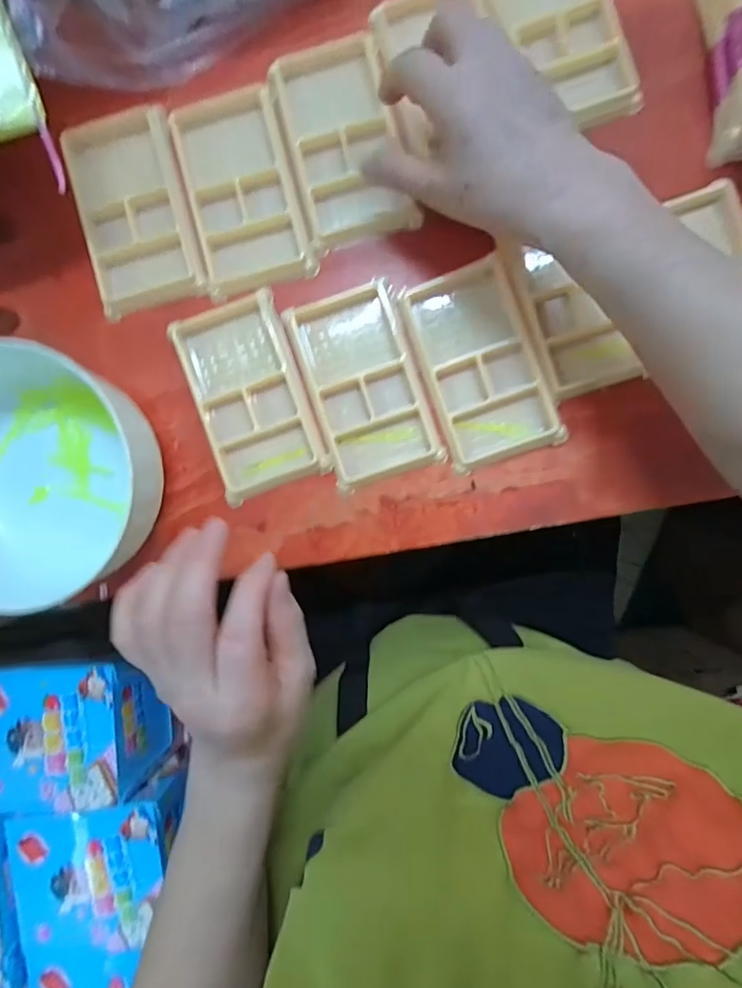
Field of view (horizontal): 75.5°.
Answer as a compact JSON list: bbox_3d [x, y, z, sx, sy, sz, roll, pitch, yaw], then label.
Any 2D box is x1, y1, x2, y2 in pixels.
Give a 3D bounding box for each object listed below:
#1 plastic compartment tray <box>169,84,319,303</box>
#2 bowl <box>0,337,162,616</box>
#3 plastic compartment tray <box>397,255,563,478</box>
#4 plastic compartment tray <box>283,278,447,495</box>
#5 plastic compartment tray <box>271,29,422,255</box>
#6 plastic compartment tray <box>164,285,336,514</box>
[{"bbox_3d":[-0.095,-0.222,0.344,0.076,0.011,0.147,-16,90,3],"label":"plastic compartment tray"},{"bbox_3d":[-0.221,-0.009,0.323,0.162,0.064,0.145,28,92,2],"label":"bowl"},{"bbox_3d":[0.077,-0.090,0.333,0.076,0.010,0.135,-18,90,3],"label":"plastic compartment tray"},{"bbox_3d":[-0.005,-0.077,0.345,0.075,0.020,0.133,-18,90,3],"label":"plastic compartment tray"},{"bbox_3d":[-0.019,-0.251,0.338,0.079,0.008,0.136,-15,90,3],"label":"plastic compartment tray"},{"bbox_3d":[-0.087,-0.071,0.341,0.076,0.009,0.134,-20,90,3],"label":"plastic compartment tray"}]

